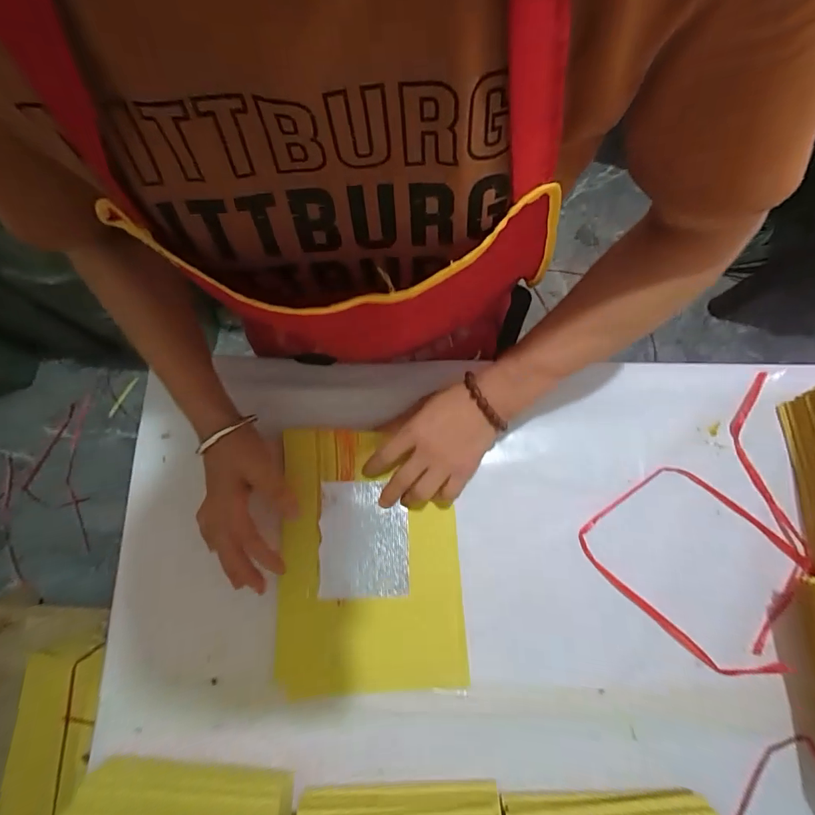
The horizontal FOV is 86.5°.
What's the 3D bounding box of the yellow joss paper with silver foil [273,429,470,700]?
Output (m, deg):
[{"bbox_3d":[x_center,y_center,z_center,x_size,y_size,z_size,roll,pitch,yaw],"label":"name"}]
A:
[{"bbox_3d":[-0.034,0.137,0.400,0.164,0.020,0.226,0,79,-4],"label":"yellow joss paper with silver foil"}]

